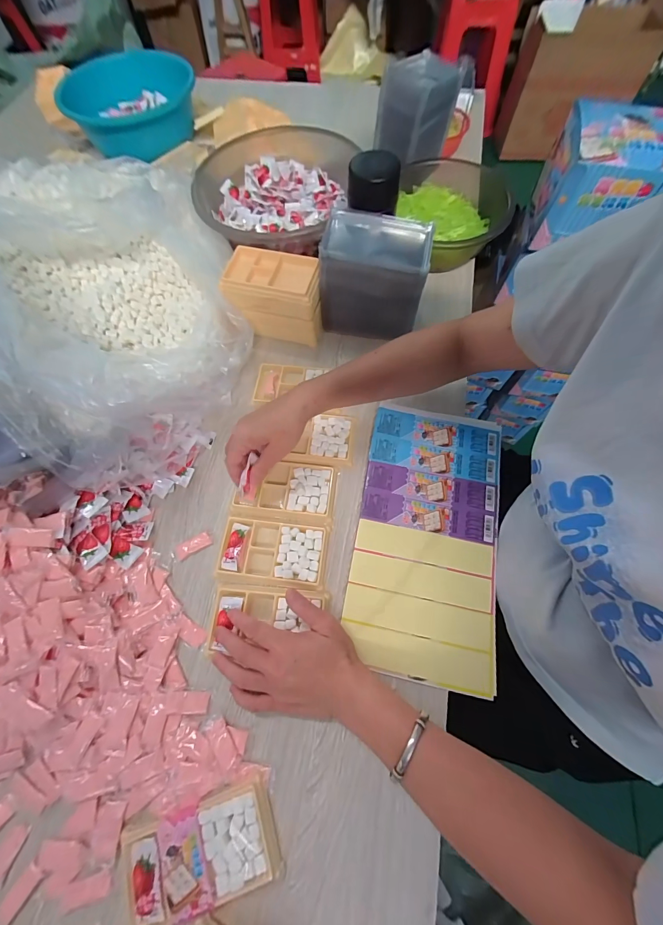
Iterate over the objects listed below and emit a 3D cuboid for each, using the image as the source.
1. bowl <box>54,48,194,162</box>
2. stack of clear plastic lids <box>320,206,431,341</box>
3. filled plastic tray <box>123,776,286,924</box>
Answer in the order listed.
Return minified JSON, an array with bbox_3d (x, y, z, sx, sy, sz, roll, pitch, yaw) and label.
[{"bbox_3d":[-0.435,-0.794,0.734,0.260,0.081,0.244,-1,68,2],"label":"bowl"},{"bbox_3d":[0.060,-0.263,0.477,0.137,0.124,0.090,10,69,7],"label":"stack of clear plastic lids"},{"bbox_3d":[-0.120,0.355,0.300,0.138,0.016,0.075,-19,68,-5],"label":"filled plastic tray"}]

